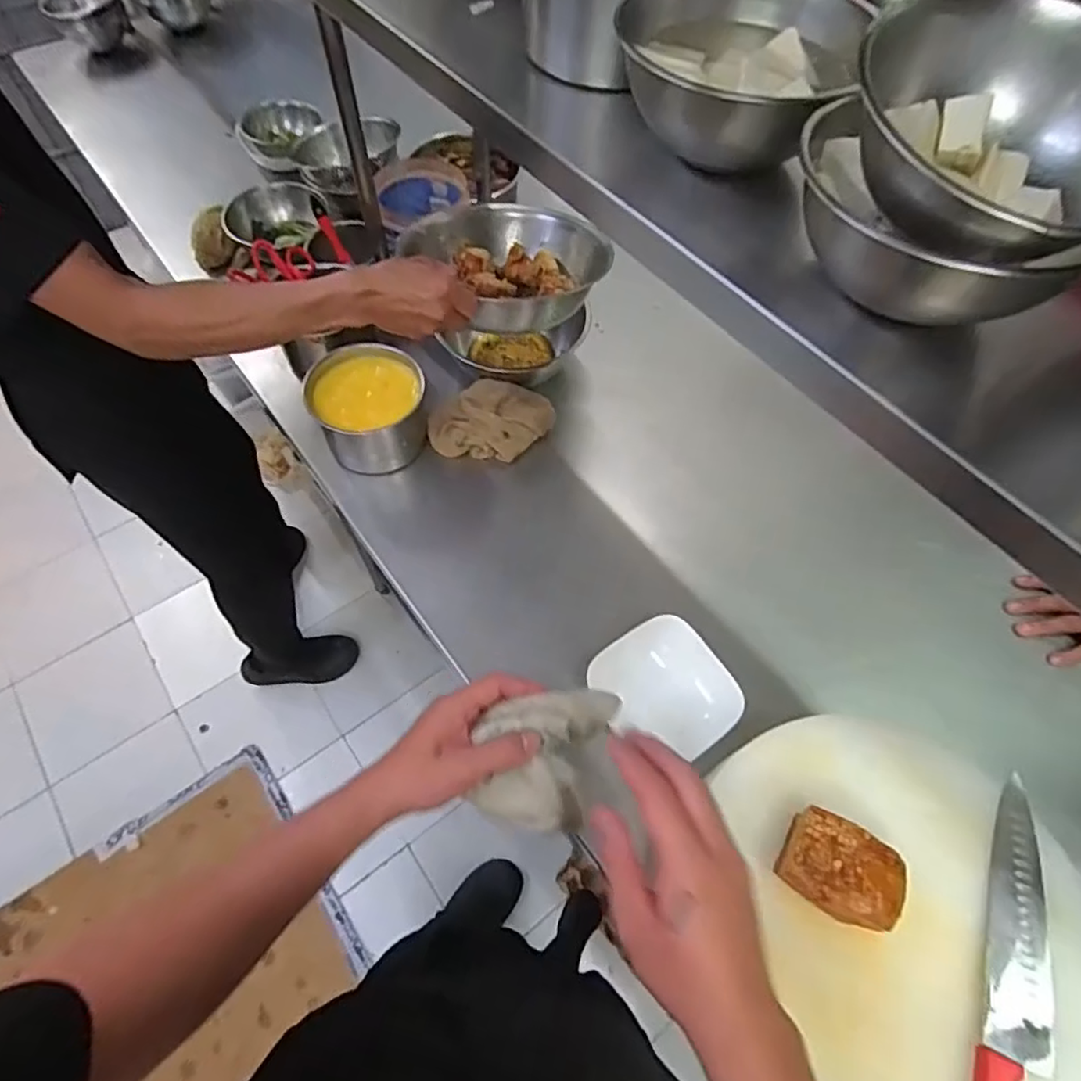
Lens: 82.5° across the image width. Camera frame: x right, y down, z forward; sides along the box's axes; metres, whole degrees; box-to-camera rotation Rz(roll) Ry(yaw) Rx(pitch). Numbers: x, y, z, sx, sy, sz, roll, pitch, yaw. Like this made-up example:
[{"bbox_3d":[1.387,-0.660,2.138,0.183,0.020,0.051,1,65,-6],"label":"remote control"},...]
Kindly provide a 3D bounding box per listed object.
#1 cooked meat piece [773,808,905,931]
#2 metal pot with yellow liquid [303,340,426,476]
[{"bbox_3d":[0.254,0.282,0.526,0.085,0.051,0.071,26,64,12],"label":"cooked meat piece"},{"bbox_3d":[-0.238,-0.183,0.858,0.140,0.110,0.144,1,61,-2],"label":"metal pot with yellow liquid"}]

